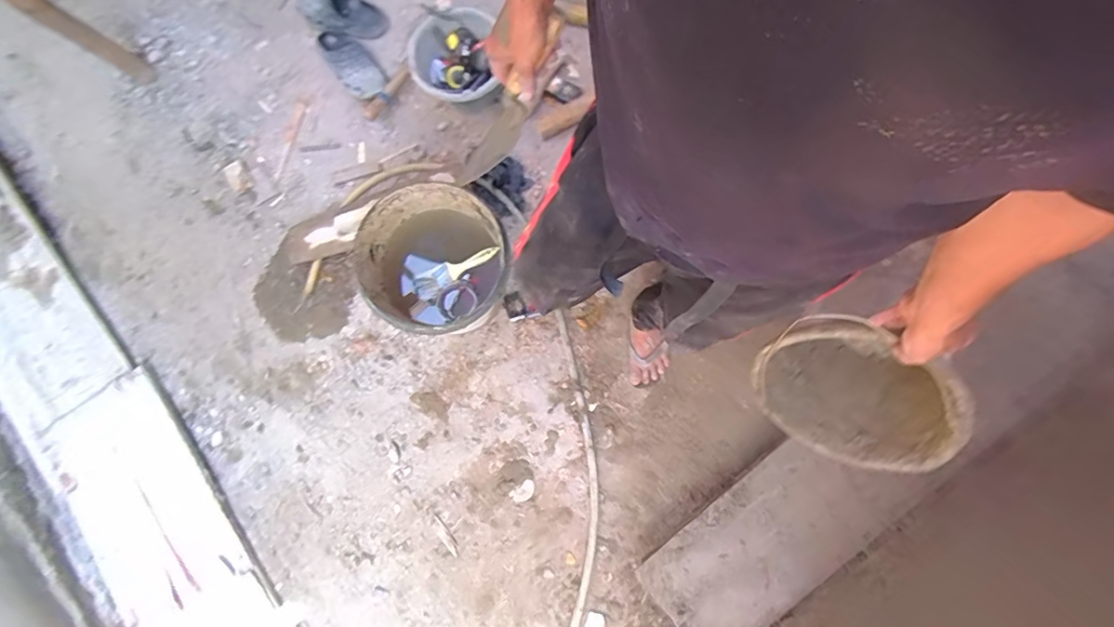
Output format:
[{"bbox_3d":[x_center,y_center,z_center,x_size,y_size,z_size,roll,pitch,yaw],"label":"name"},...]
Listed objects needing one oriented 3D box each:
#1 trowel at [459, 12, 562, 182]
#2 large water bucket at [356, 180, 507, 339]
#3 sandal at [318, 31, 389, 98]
[{"bbox_3d":[-0.059,-0.267,0.706,0.044,0.292,0.055,-18,76,-40],"label":"trowel"},{"bbox_3d":[-0.257,-0.086,1.219,0.293,0.386,0.310,0,82,2],"label":"large water bucket"},{"bbox_3d":[-0.572,-0.703,1.452,0.112,0.051,0.244,-36,82,-3],"label":"sandal"}]

